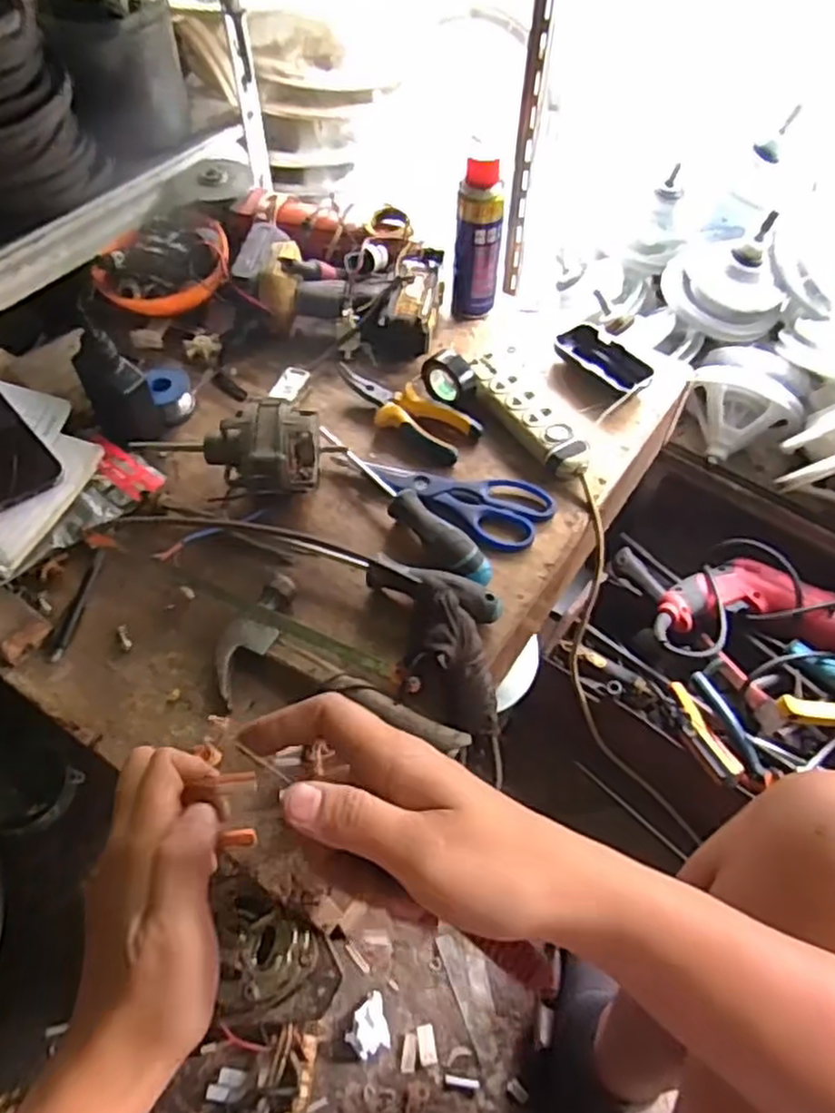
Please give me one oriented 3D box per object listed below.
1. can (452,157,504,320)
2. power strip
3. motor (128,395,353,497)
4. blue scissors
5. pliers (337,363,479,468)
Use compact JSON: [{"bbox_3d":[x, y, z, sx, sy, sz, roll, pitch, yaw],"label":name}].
[{"bbox_3d":[0.065,-0.335,0.776,0.048,0.160,0.045,4,55,2],"label":"can"},{"bbox_3d":[0.108,-0.137,0.711,0.050,0.027,0.166,-28,60,-19],"label":"power strip"},{"bbox_3d":[-0.161,-0.092,0.650,0.163,0.080,0.062,3,55,2],"label":"motor"},{"bbox_3d":[0.022,-0.065,0.669,0.205,0.021,0.071,20,57,13],"label":"blue scissors"},{"bbox_3d":[-0.014,-0.146,0.720,0.149,0.028,0.064,32,60,20],"label":"pliers"}]

